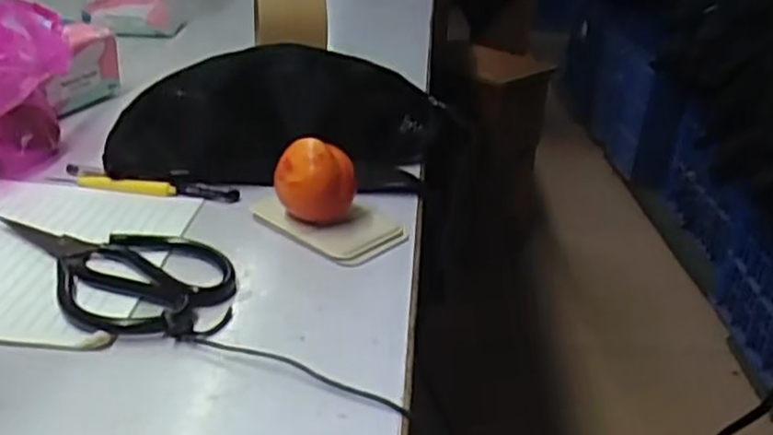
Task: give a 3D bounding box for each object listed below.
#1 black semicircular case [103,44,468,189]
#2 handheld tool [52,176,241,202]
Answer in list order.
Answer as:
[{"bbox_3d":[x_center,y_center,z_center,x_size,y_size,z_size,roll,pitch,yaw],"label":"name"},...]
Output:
[{"bbox_3d":[-0.073,-0.082,0.597,0.282,0.117,0.040,2,-7,-18],"label":"black semicircular case"},{"bbox_3d":[-0.187,-0.025,0.556,0.143,0.010,0.013,6,27,1],"label":"handheld tool"}]

